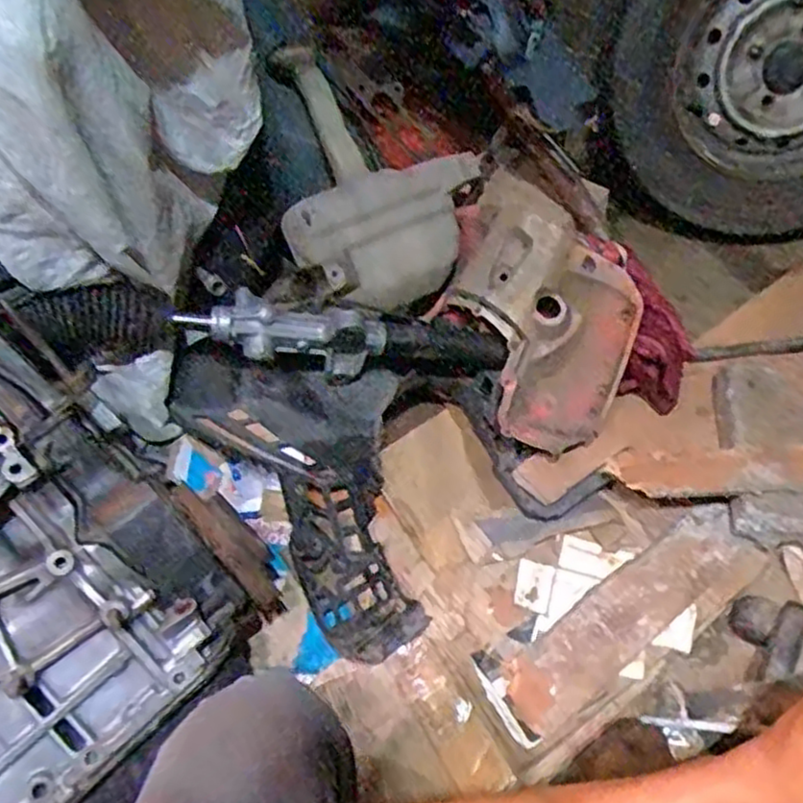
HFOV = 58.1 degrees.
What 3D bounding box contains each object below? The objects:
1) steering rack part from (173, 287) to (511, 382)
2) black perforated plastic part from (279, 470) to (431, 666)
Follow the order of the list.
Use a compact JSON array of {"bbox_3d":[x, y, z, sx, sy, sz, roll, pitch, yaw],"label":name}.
[{"bbox_3d":[-0.076,-0.087,1.002,0.442,0.094,0.075,3,51,-15],"label":"steering rack part"},{"bbox_3d":[-0.073,0.209,0.921,0.118,0.032,0.244,-28,80,-15],"label":"black perforated plastic part"}]

